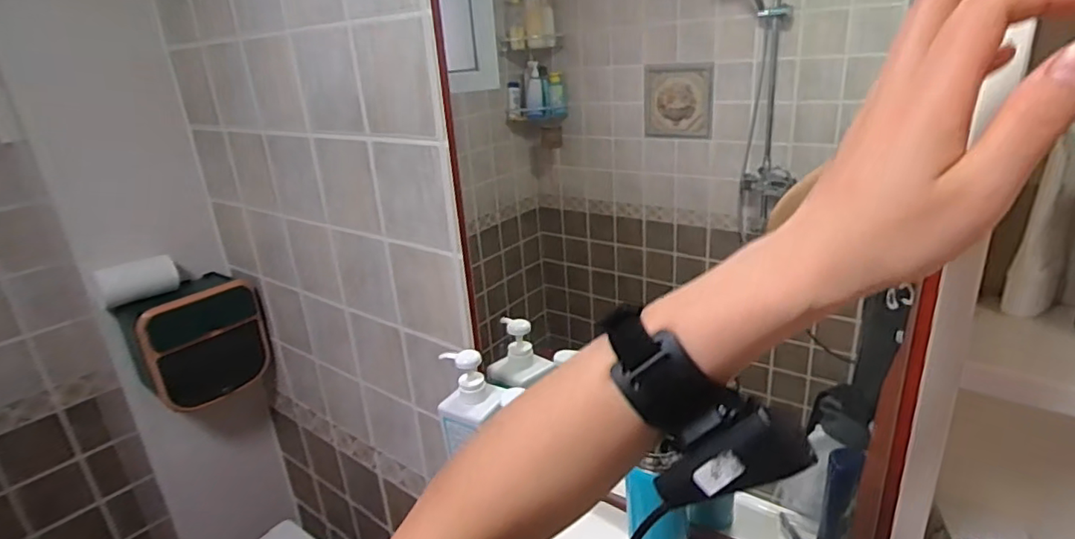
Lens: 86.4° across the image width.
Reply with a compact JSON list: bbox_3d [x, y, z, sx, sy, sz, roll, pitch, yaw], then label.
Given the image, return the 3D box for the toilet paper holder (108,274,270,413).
[{"bbox_3d":[-0.661,0.140,1.126,0.141,0.234,0.216,13,27,37],"label":"toilet paper holder"}]

